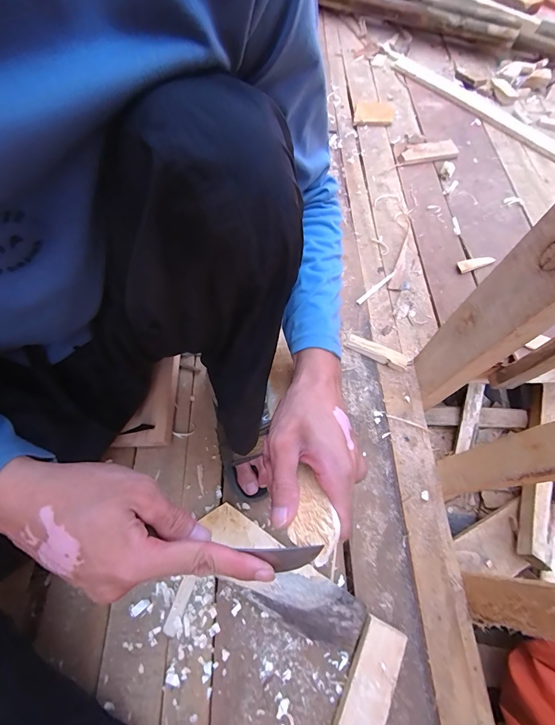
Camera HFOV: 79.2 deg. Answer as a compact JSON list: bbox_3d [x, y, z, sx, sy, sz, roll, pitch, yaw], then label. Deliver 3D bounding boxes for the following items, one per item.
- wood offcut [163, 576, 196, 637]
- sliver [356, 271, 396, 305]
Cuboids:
[{"bbox_3d":[-0.137,0.344,0.476,0.021,0.004,0.072,18,64,7],"label":"wood offcut"},{"bbox_3d":[0.220,-0.167,0.746,0.125,0.006,0.015,-40,71,-19],"label":"sliver"}]

